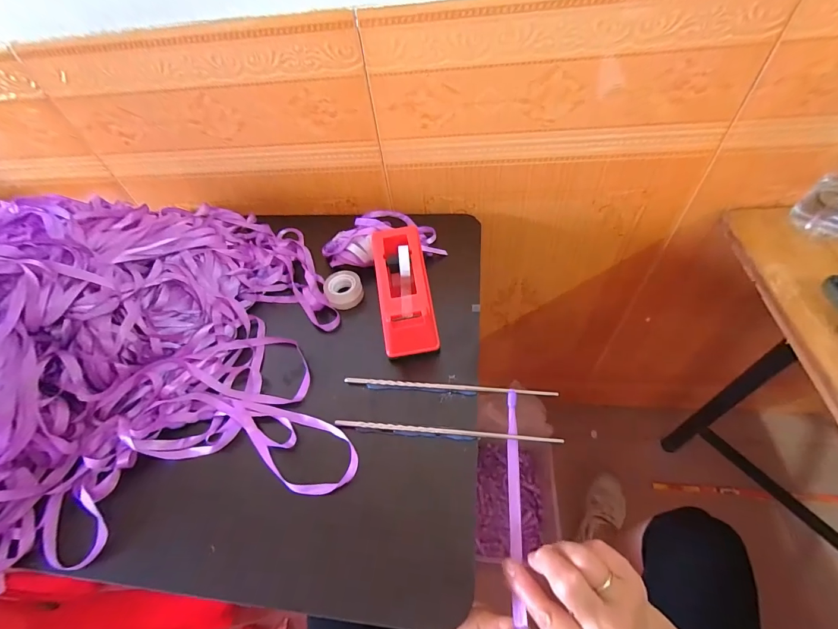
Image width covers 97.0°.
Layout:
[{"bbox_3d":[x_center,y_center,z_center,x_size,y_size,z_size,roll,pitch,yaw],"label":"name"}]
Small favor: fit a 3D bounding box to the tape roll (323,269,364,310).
[{"bbox_3d":[-0.100,-0.033,0.486,0.045,0.025,0.047,-4,52,5],"label":"tape roll"}]

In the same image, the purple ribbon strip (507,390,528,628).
[{"bbox_3d":[0.084,0.202,0.319,0.011,0.017,0.274,1,64,8],"label":"purple ribbon strip"}]

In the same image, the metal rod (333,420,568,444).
[{"bbox_3d":[0.026,0.116,0.368,0.221,0.006,0.007,1,53,9],"label":"metal rod"}]

